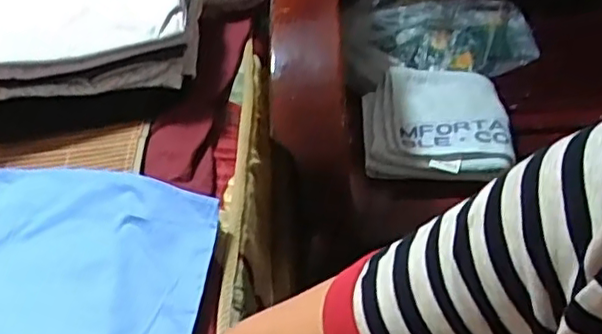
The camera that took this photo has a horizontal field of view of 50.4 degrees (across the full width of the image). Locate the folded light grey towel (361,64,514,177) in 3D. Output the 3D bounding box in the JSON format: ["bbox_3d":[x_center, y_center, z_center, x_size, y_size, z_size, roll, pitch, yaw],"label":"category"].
[{"bbox_3d":[0.173,-0.058,0.835,0.180,0.036,0.189,-2,46,4],"label":"folded light grey towel"}]

